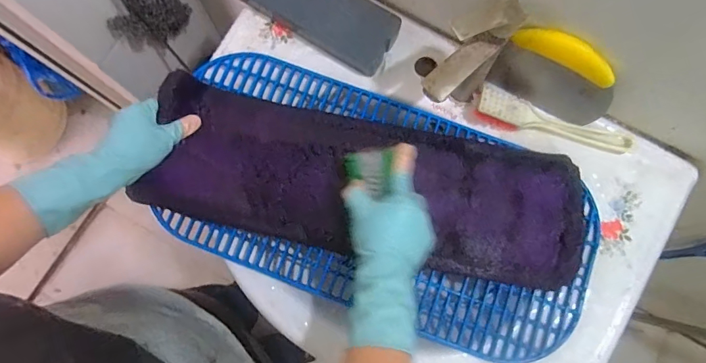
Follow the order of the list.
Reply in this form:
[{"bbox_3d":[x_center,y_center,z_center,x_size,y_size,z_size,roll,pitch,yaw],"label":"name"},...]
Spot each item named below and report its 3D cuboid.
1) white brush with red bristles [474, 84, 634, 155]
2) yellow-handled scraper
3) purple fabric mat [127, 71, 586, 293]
[{"bbox_3d":[0.250,-0.073,0.535,0.197,0.027,0.040,17,79,4],"label":"white brush with red bristles"},{"bbox_3d":[0.237,-0.119,0.514,0.135,0.121,0.028,28,71,9],"label":"yellow-handled scraper"},{"bbox_3d":[0.019,0.007,0.520,0.508,0.035,0.166,12,78,1],"label":"purple fabric mat"}]

